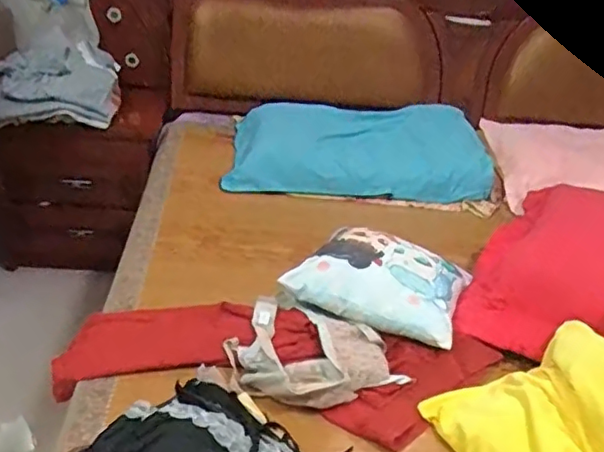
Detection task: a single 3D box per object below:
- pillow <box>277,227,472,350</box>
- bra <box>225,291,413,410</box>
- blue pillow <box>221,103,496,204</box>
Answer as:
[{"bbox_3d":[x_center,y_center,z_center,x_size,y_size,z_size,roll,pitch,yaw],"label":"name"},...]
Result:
[{"bbox_3d":[0.150,0.090,1.060,0.291,0.065,0.235,19,32,21],"label":"pillow"},{"bbox_3d":[0.009,0.206,0.938,0.276,0.050,0.207,27,35,33],"label":"bra"},{"bbox_3d":[0.154,-0.217,1.621,0.694,0.147,0.352,3,29,-6],"label":"blue pillow"}]

